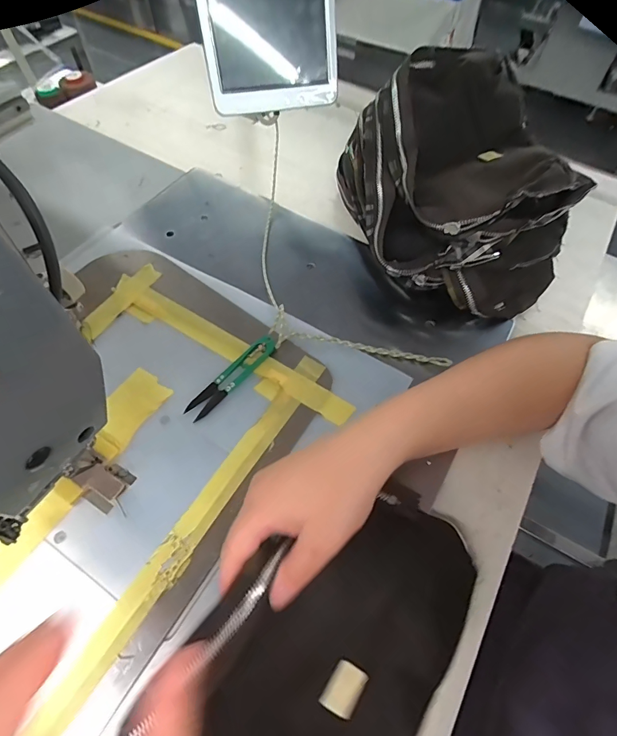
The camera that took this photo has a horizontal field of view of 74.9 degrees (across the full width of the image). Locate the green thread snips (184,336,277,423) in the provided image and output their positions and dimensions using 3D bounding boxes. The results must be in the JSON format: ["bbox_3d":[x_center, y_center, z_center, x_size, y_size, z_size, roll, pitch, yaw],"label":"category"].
[{"bbox_3d":[-0.072,0.006,0.380,0.022,0.013,0.102,39,64,19],"label":"green thread snips"}]

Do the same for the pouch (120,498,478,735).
[{"bbox_3d":[0.012,0.183,0.253,0.138,0.057,0.239,38,64,19],"label":"pouch"}]

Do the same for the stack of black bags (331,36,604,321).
[{"bbox_3d":[0.155,-0.195,0.442,0.188,0.146,0.264,-5,59,-6],"label":"stack of black bags"}]

